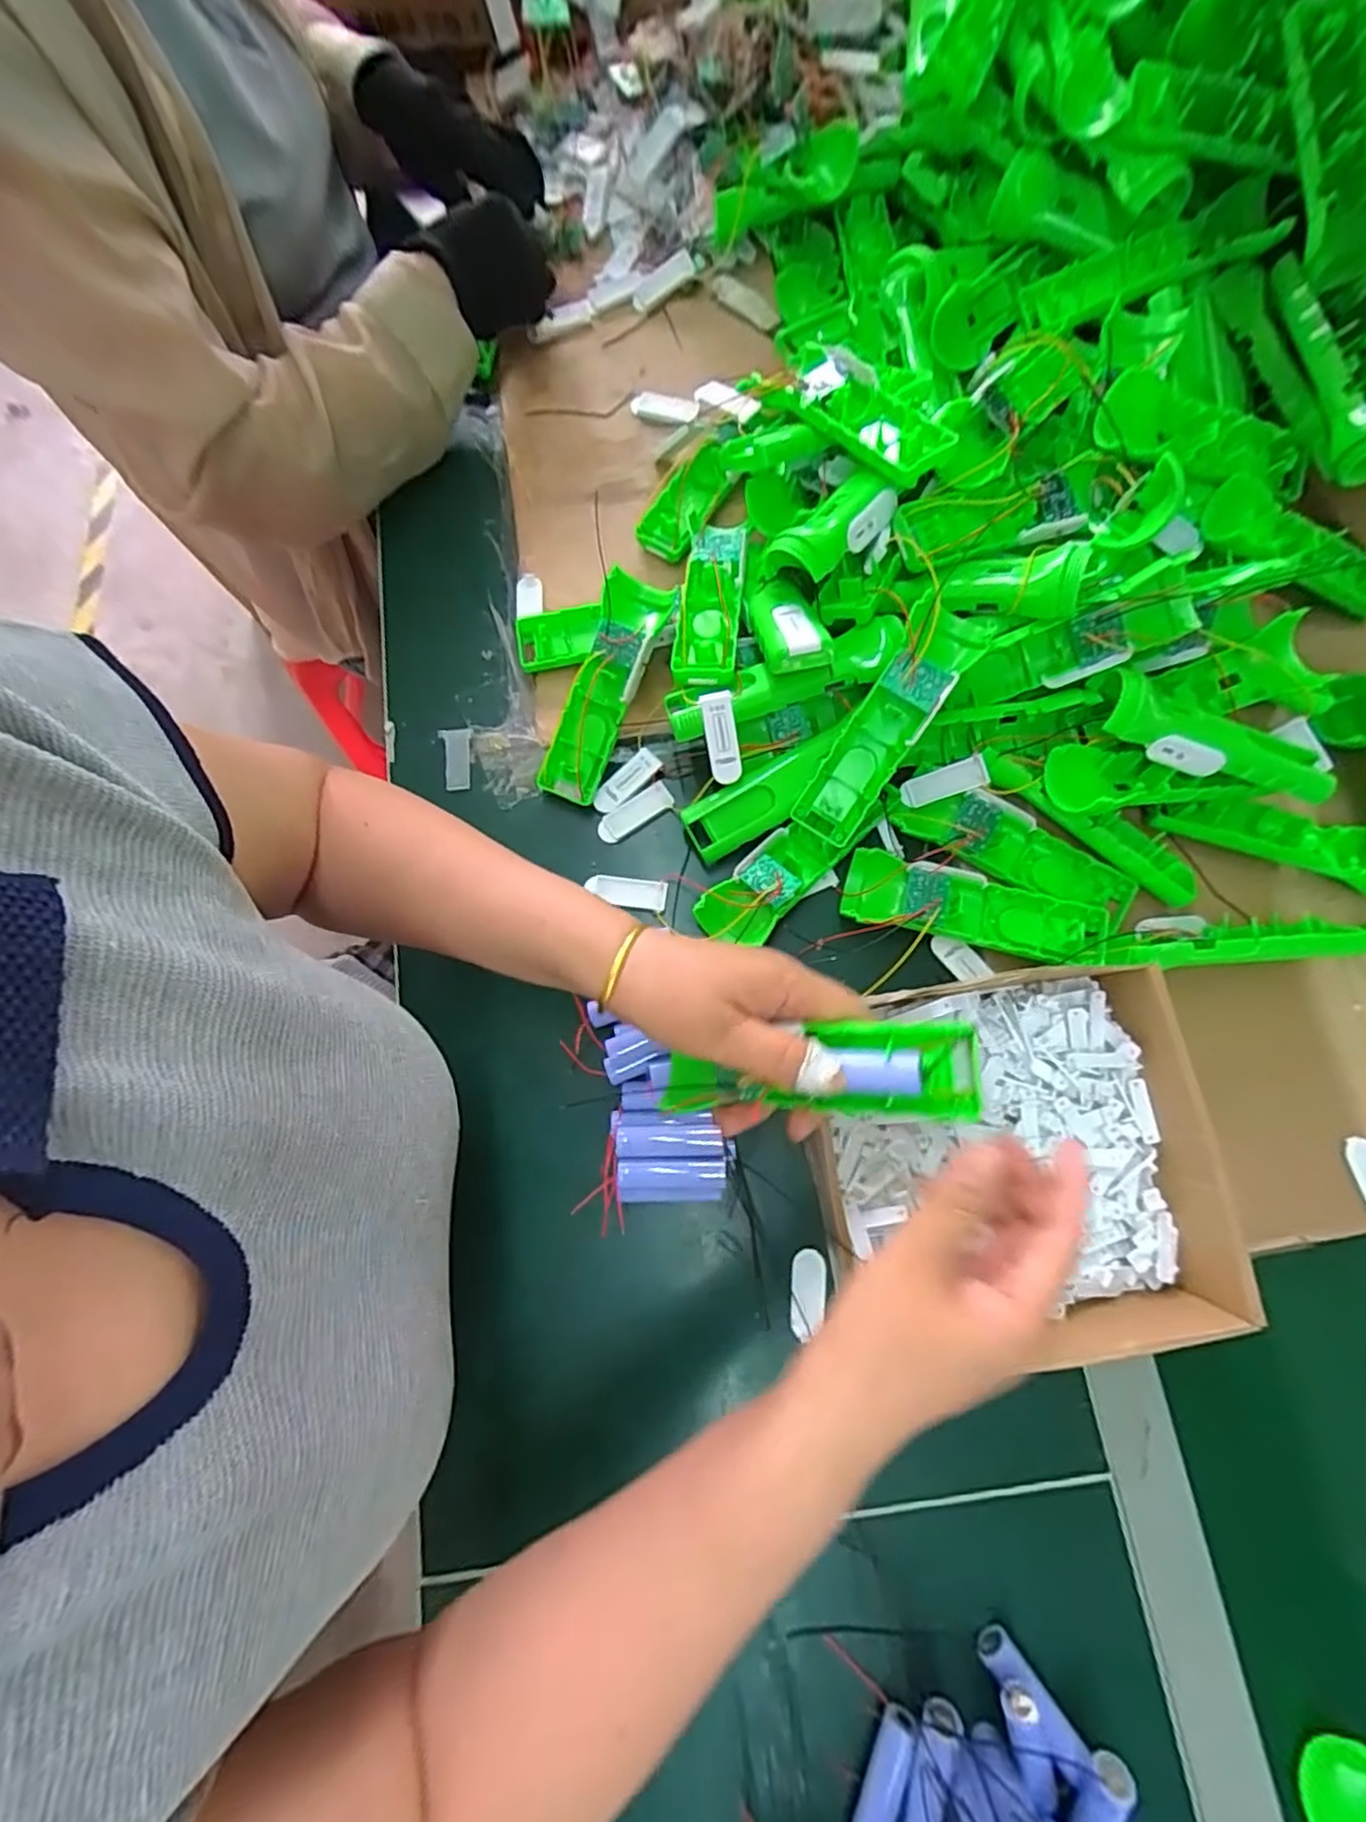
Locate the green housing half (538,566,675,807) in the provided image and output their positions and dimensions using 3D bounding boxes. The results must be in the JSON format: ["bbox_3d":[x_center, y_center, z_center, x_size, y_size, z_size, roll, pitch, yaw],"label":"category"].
[{"bbox_3d":[-0.057,-0.157,0.487,0.047,0.038,0.159,22,92,7],"label":"green housing half"}]

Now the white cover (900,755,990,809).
[{"bbox_3d":[0.178,-0.087,0.469,0.056,0.011,0.019,-18,74,29],"label":"white cover"}]

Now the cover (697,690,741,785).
[{"bbox_3d":[0.026,-0.113,0.454,0.021,0.010,0.058,-11,107,-1],"label":"cover"}]

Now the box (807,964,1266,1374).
[{"bbox_3d":[0.188,0.144,0.401,0.219,0.067,0.189,-11,75,0],"label":"box"}]

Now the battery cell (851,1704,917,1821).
[{"bbox_3d":[0.102,0.445,0.349,0.018,0.018,0.068,24,78,9],"label":"battery cell"}]

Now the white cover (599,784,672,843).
[{"bbox_3d":[-0.035,-0.071,0.493,0.058,0.004,0.019,-35,76,-6],"label":"white cover"}]

